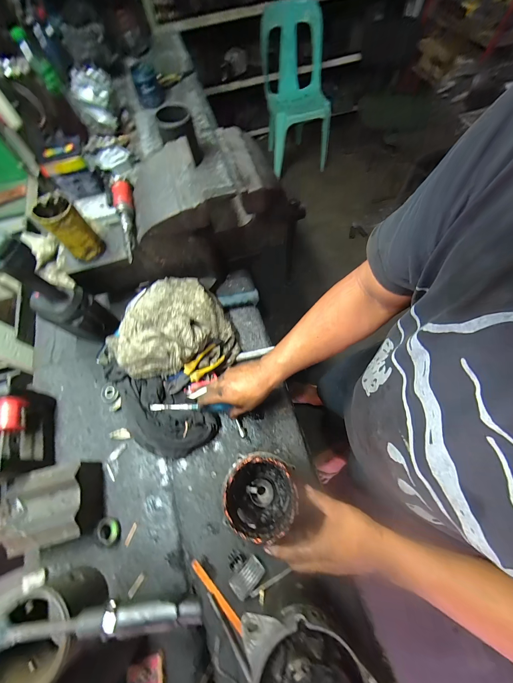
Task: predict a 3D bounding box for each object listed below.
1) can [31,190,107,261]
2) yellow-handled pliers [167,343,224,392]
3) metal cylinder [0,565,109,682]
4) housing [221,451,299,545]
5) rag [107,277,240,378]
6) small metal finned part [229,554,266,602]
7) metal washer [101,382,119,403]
[{"bbox_3d":[-0.381,-0.229,0.542,0.072,0.113,0.070,-42,72,-15],"label":"can"},{"bbox_3d":[-0.137,0.062,0.584,0.136,0.028,0.048,-39,107,-23],"label":"yellow-handled pliers"},{"bbox_3d":[-0.228,0.329,0.301,0.086,0.082,0.089,-1,67,2],"label":"metal cylinder"},{"bbox_3d":[0.008,0.272,0.472,0.113,0.134,0.119,0,67,2],"label":"housing"},{"bbox_3d":[-0.202,-0.037,0.610,0.278,0.128,0.232,-16,67,-5],"label":"rag"},{"bbox_3d":[-0.015,0.420,0.469,0.059,0.023,0.037,-40,71,-14],"label":"small metal finned part"},{"bbox_3d":[-0.340,0.116,0.603,0.043,0.010,0.045,-1,80,8],"label":"metal washer"}]

